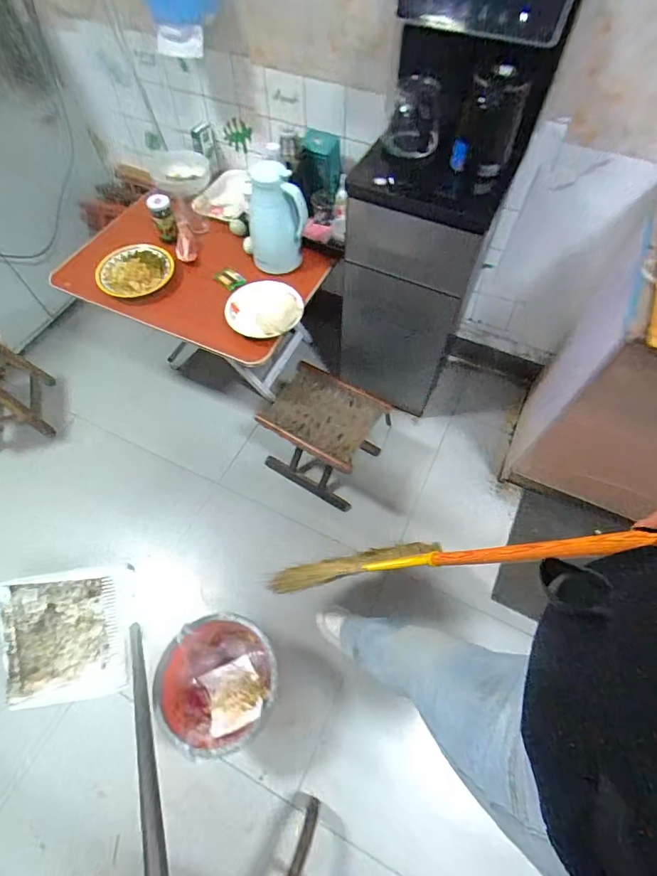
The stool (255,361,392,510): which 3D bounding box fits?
[{"bbox_3d":[-0.021,-0.010,1.283,0.314,0.284,0.267,33,67,15],"label":"stool"}]

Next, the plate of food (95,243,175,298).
[{"bbox_3d":[-0.512,-0.446,1.120,0.194,0.024,0.173,-8,61,-4],"label":"plate of food"}]

